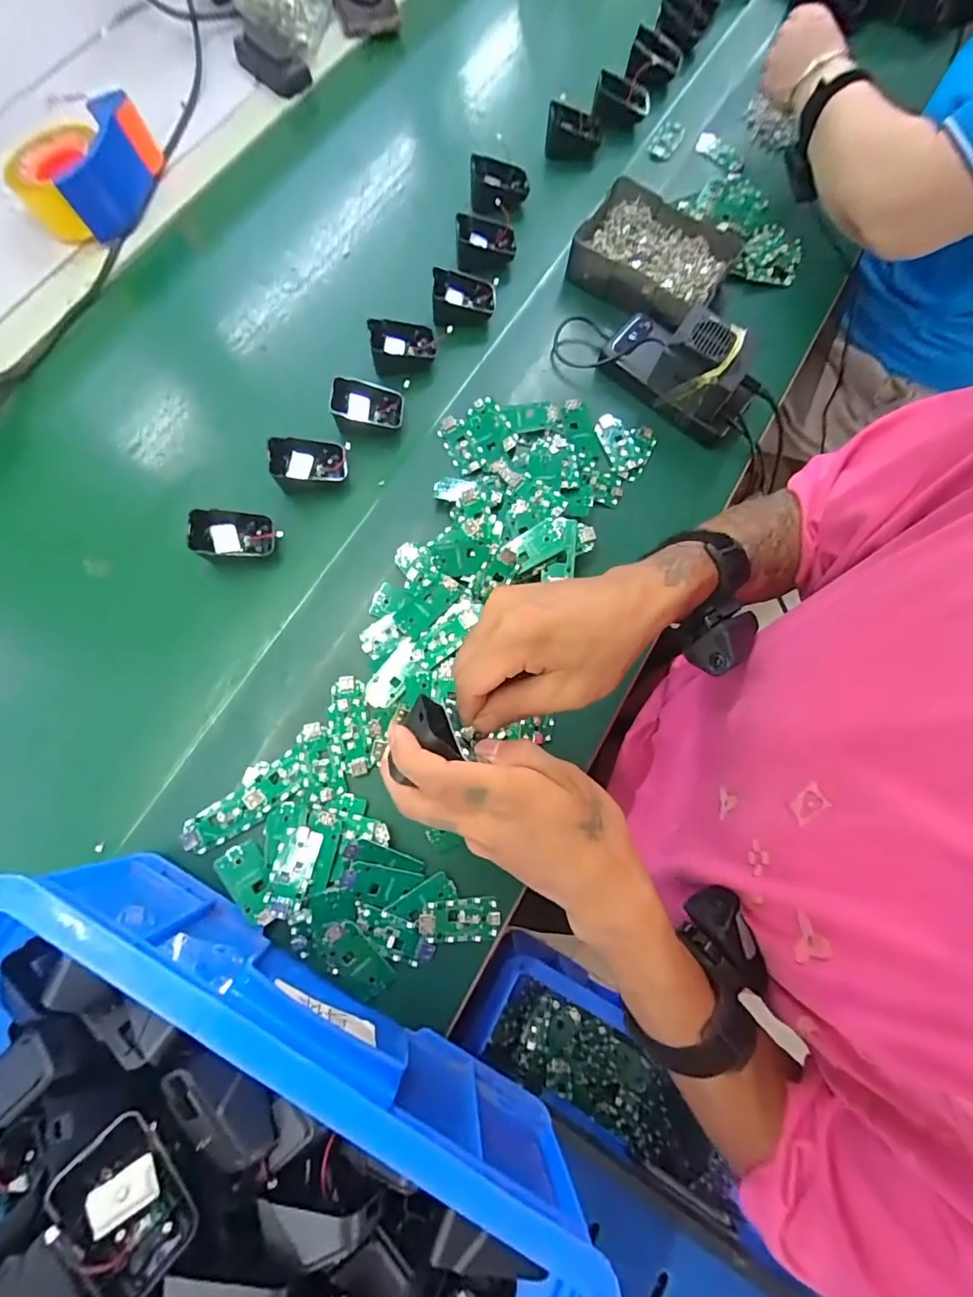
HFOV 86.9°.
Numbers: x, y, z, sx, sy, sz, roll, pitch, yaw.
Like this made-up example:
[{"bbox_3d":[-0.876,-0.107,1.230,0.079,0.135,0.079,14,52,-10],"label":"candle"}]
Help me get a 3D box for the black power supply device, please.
[{"bbox_3d":[0.194,-0.284,0.509,0.152,0.082,0.076,38,78,7],"label":"black power supply device"}]

